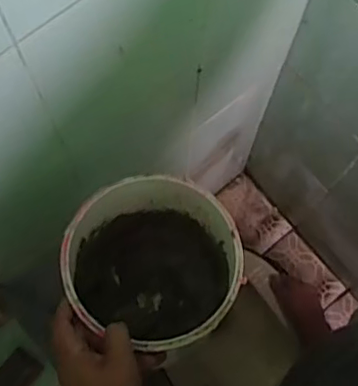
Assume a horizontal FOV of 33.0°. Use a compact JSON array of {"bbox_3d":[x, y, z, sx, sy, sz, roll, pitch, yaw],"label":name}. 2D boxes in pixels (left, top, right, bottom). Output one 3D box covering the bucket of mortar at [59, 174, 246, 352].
[{"bbox_3d":[-0.030,0.092,0.711,0.178,0.193,0.175,0,74,-1],"label":"bucket of mortar"}]

